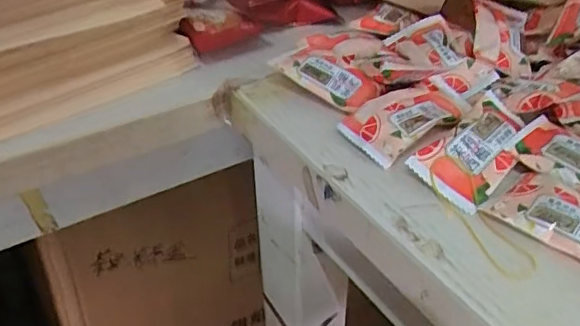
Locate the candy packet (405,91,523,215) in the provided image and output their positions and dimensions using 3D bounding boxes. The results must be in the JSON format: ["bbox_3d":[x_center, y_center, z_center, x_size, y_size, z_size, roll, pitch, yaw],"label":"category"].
[{"bbox_3d":[0.096,-0.007,0.281,0.072,0.009,0.039,-38,66,-24],"label":"candy packet"}]

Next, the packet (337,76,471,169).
[{"bbox_3d":[0.065,-0.027,0.306,0.071,0.016,0.038,-25,44,-28],"label":"packet"}]

